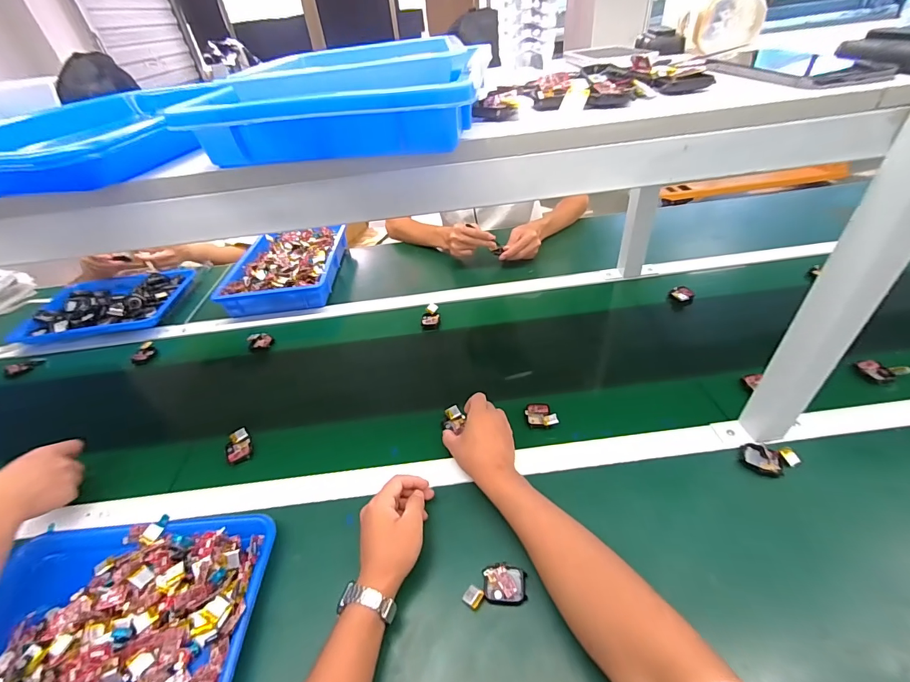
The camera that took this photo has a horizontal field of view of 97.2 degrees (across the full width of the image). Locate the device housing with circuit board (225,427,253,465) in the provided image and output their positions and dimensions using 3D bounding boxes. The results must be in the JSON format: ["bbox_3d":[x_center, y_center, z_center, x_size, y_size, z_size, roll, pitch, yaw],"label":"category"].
[{"bbox_3d":[-0.337,0.164,0.626,0.035,0.019,0.057,-18,41,-13],"label":"device housing with circuit board"}]

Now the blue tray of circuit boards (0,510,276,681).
[{"bbox_3d":[-0.379,0.322,0.431,0.326,0.052,0.260,-6,40,1],"label":"blue tray of circuit boards"}]

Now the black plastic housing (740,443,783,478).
[{"bbox_3d":[0.403,0.156,0.528,0.044,0.007,0.042,4,52,29],"label":"black plastic housing"}]

